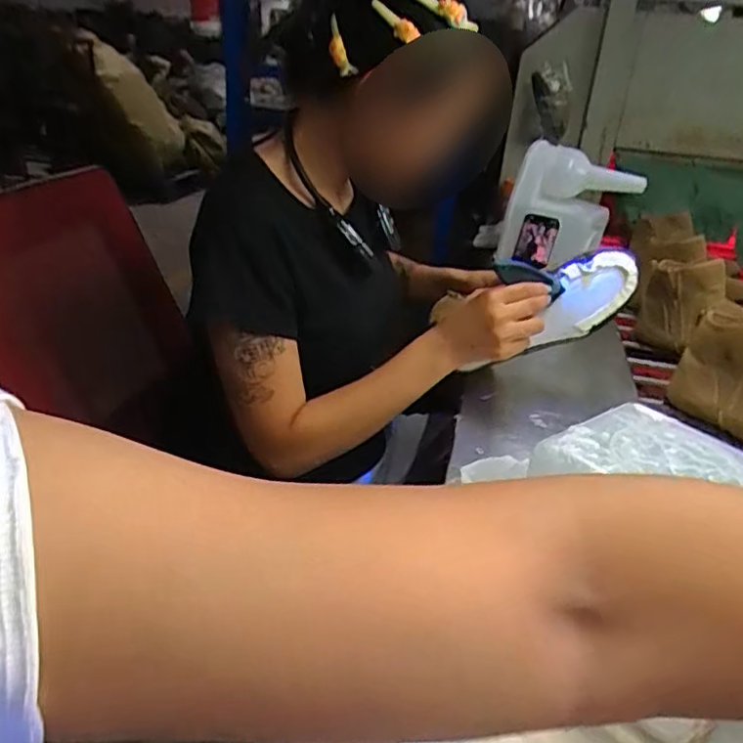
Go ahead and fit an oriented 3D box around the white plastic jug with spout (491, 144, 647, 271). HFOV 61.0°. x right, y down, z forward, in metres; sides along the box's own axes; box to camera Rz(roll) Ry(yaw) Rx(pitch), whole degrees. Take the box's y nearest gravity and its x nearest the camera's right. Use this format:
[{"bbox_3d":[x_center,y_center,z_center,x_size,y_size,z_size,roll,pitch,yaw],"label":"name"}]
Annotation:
[{"bbox_3d":[0.389,-0.317,1.240,0.234,0.206,0.146,5,30,2],"label":"white plastic jug with spout"}]

